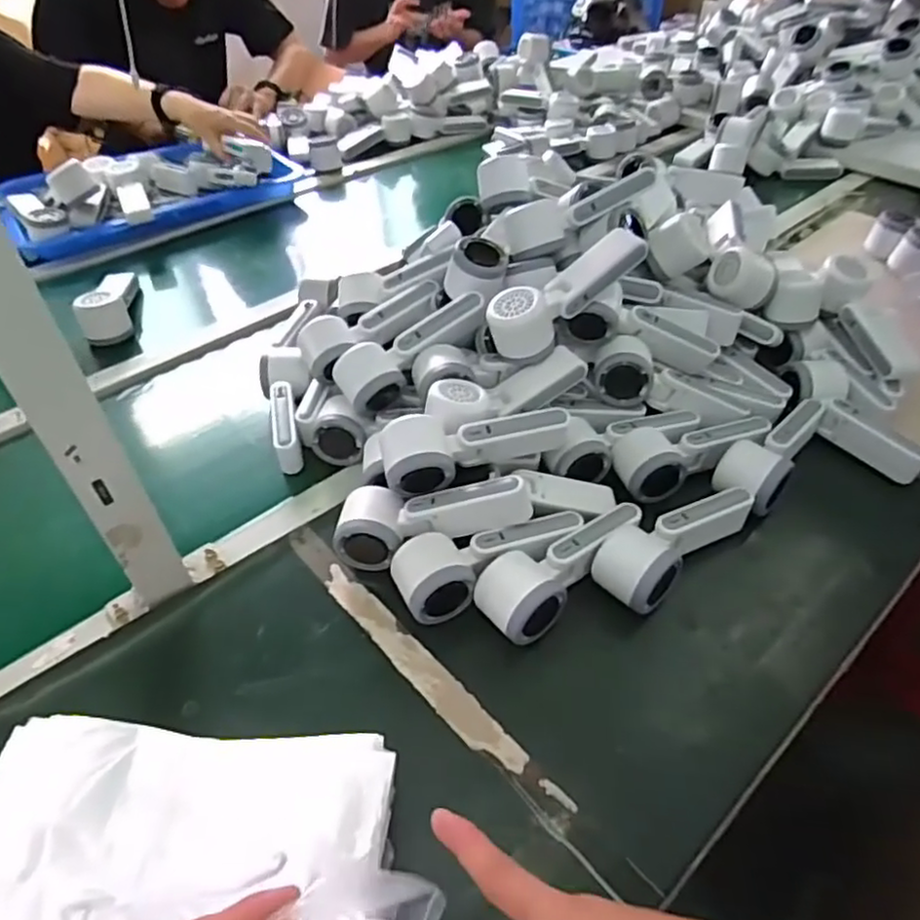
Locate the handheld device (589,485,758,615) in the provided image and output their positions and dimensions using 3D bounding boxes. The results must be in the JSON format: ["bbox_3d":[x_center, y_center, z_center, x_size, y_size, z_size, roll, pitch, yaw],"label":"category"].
[{"bbox_3d":[0.185,0.063,0.564,0.162,0.049,0.059,-32,54,-26],"label":"handheld device"}]

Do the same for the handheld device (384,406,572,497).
[{"bbox_3d":[0.017,-0.006,0.572,0.162,0.054,0.060,-4,45,-2],"label":"handheld device"}]

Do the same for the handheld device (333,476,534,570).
[{"bbox_3d":[-0.025,0.047,0.563,0.170,0.056,0.062,-11,46,7],"label":"handheld device"}]

